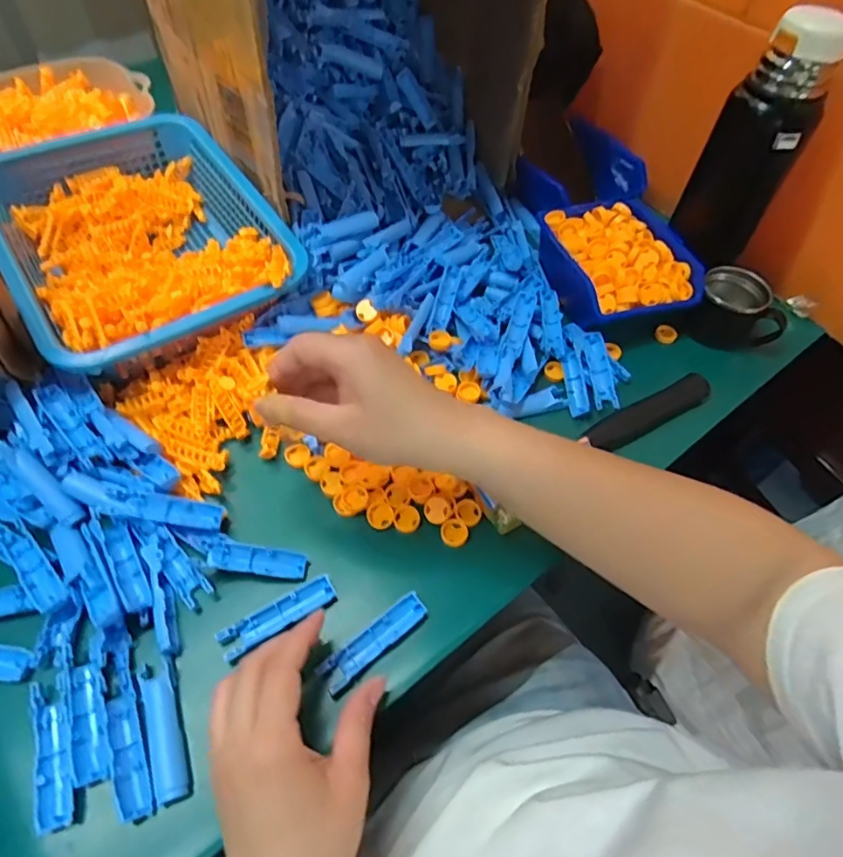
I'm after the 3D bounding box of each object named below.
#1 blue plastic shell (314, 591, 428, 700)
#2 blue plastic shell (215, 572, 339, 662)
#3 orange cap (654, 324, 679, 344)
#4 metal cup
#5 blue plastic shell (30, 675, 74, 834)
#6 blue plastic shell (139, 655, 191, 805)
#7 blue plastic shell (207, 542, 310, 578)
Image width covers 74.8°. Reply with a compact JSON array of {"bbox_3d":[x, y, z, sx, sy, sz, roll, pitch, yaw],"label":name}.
[{"bbox_3d":[-0.031,0.138,0.359,0.078,0.010,0.021,-35,63,-21],"label":"blue plastic shell"},{"bbox_3d":[-0.094,0.123,0.364,0.078,0.007,0.020,-26,60,-22],"label":"blue plastic shell"},{"bbox_3d":[0.238,-0.093,0.536,0.017,0.007,0.021,-25,59,-20],"label":"orange cap"},{"bbox_3d":[0.304,-0.109,0.533,0.083,0.053,0.073,35,60,20],"label":"metal cup"},{"bbox_3d":[-0.211,0.184,0.316,0.018,0.006,0.080,-19,57,-16],"label":"blue plastic shell"},{"bbox_3d":[-0.152,0.176,0.324,0.019,0.008,0.075,-16,57,-14],"label":"blue plastic shell"},{"bbox_3d":[-0.112,0.091,0.380,0.065,0.007,0.018,12,53,-11],"label":"blue plastic shell"}]

